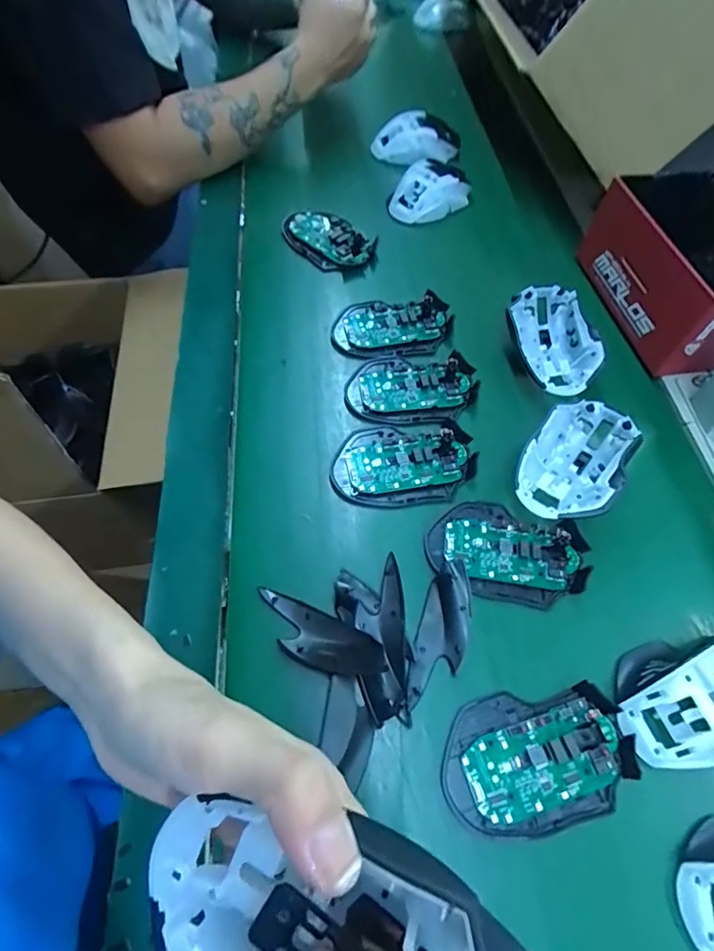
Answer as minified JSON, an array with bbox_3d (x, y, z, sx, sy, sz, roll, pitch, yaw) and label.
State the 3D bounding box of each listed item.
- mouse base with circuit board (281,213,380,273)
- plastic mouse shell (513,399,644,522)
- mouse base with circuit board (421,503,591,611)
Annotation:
[{"bbox_3d":[-0.031,-0.260,0.532,0.109,0.022,0.059,41,65,18],"label":"mouse base with circuit board"},{"bbox_3d":[0.172,-0.012,0.384,0.071,0.035,0.108,32,63,14],"label":"plastic mouse shell"},{"bbox_3d":[0.111,0.053,0.355,0.113,0.016,0.073,12,60,3],"label":"mouse base with circuit board"}]

